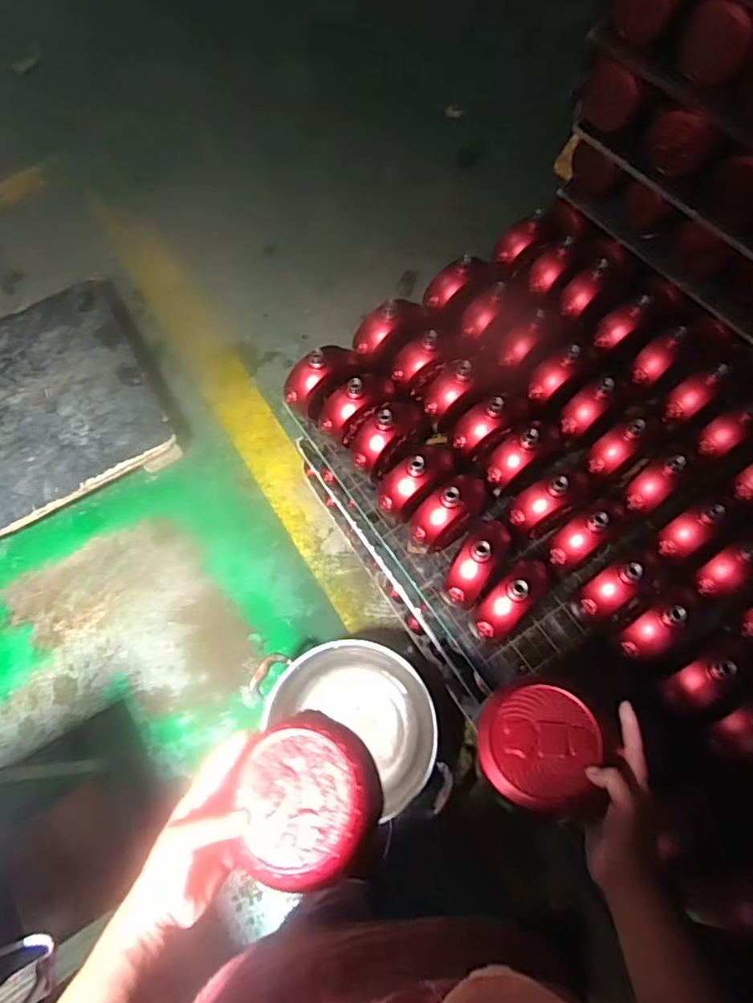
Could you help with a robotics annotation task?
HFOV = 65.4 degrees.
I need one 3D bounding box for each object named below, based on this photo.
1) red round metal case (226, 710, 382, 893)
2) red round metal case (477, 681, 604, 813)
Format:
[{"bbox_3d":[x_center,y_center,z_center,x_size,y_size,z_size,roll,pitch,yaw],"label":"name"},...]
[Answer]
[{"bbox_3d":[-0.057,0.256,0.512,0.117,0.038,0.134,-6,65,-5],"label":"red round metal case"},{"bbox_3d":[0.163,0.243,0.589,0.111,0.033,0.113,1,64,-2],"label":"red round metal case"}]

